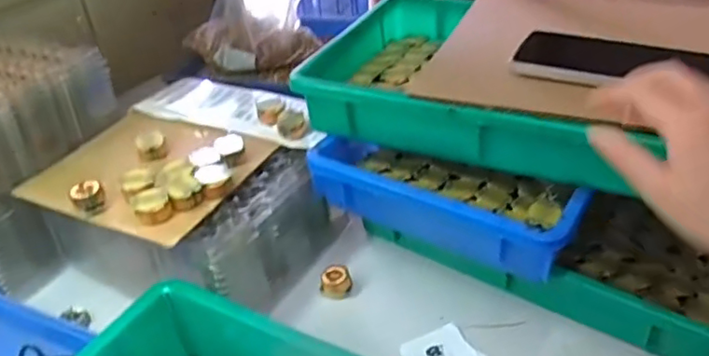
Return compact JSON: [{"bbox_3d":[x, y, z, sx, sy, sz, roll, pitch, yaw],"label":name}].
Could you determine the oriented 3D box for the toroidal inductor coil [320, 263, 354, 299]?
[{"bbox_3d":[-0.017,0.099,0.580,0.030,0.022,0.024,-4,35,0],"label":"toroidal inductor coil"}]

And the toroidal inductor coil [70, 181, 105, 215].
[{"bbox_3d":[-0.232,0.017,0.531,0.022,0.023,0.024,-2,35,2],"label":"toroidal inductor coil"}]

